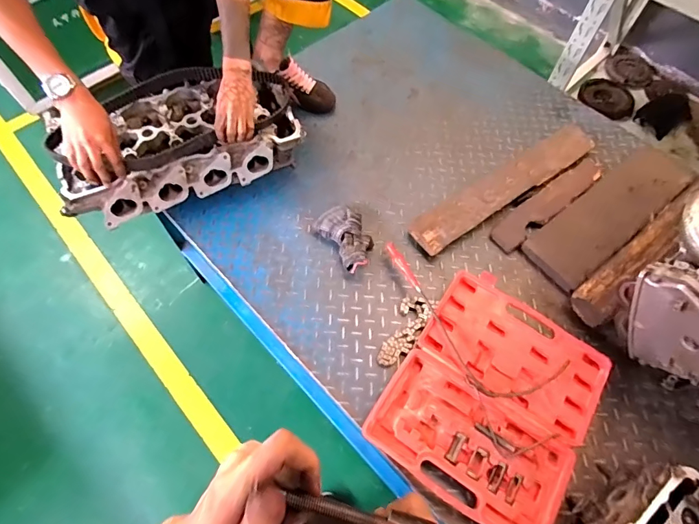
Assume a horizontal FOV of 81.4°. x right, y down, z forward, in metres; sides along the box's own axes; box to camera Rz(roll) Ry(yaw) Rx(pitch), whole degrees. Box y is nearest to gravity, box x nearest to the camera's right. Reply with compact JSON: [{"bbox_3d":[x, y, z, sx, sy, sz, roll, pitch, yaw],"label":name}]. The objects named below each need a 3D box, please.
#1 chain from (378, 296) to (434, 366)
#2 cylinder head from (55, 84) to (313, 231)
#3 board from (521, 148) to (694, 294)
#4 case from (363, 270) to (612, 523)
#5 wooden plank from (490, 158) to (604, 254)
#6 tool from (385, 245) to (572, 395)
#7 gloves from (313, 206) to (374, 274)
[{"bbox_3d":[0.116,0.146,0.842,0.064,0.027,0.159,25,66,11],"label":"chain"},{"bbox_3d":[-0.384,-0.269,0.947,0.511,0.143,0.272,-24,66,-13],"label":"cylinder head"},{"bbox_3d":[0.639,-0.132,0.978,0.521,0.036,0.148,-36,70,-17],"label":"board"},{"bbox_3d":[0.271,0.256,0.780,0.343,0.042,0.406,31,67,14],"label":"case"},{"bbox_3d":[0.495,-0.155,0.991,0.371,0.017,0.071,-35,69,-16],"label":"wooden plank"},{"bbox_3d":[0.212,0.129,0.830,0.429,0.052,0.163,39,69,16],"label":"tool"},{"bbox_3d":[0.000,-0.059,0.928,0.104,0.050,0.161,-32,68,-15],"label":"gloves"}]

